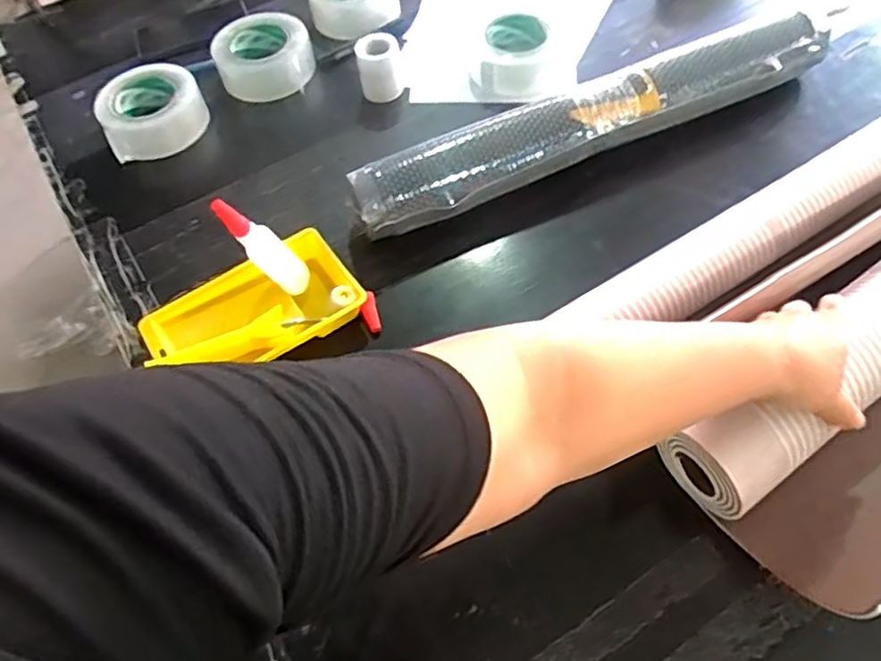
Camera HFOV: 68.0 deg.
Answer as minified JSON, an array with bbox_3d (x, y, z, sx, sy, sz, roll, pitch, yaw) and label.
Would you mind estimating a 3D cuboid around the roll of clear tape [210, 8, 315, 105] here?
[{"bbox_3d":[-0.237,-0.368,0.887,0.124,0.066,0.118,-2,59,3],"label":"roll of clear tape"}]

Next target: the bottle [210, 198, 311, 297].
[{"bbox_3d":[-0.177,-0.083,0.644,0.027,0.136,0.036,-13,57,20],"label":"bottle"}]

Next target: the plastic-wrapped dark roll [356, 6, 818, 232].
[{"bbox_3d":[0.179,-0.240,0.721,0.585,0.057,0.069,-22,60,-9],"label":"plastic-wrapped dark roll"}]

